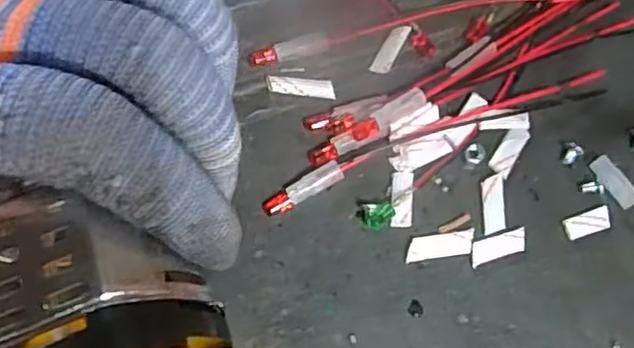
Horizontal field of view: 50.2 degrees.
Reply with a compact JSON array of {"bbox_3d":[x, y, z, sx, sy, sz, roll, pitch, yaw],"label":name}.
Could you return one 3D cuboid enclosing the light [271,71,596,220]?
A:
[{"bbox_3d":[0.042,-0.013,0.224,0.125,0.006,0.010,-20,73,-9],"label":"light"}]

